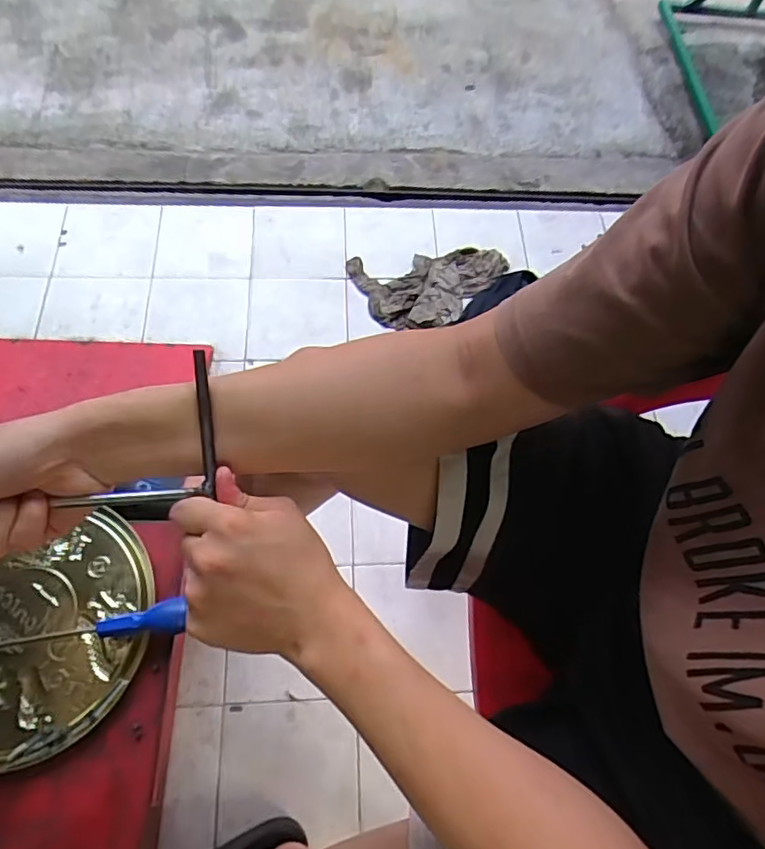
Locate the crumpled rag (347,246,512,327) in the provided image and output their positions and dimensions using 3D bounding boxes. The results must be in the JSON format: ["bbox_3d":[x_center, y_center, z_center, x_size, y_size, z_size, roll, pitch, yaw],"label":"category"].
[{"bbox_3d":[0.104,-0.286,1.178,0.324,0.038,0.179,-6,66,-5],"label":"crumpled rag"}]

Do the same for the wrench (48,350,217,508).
[{"bbox_3d":[-0.253,0.015,0.345,0.292,0.039,0.082,-6,66,-6],"label":"wrench"}]

